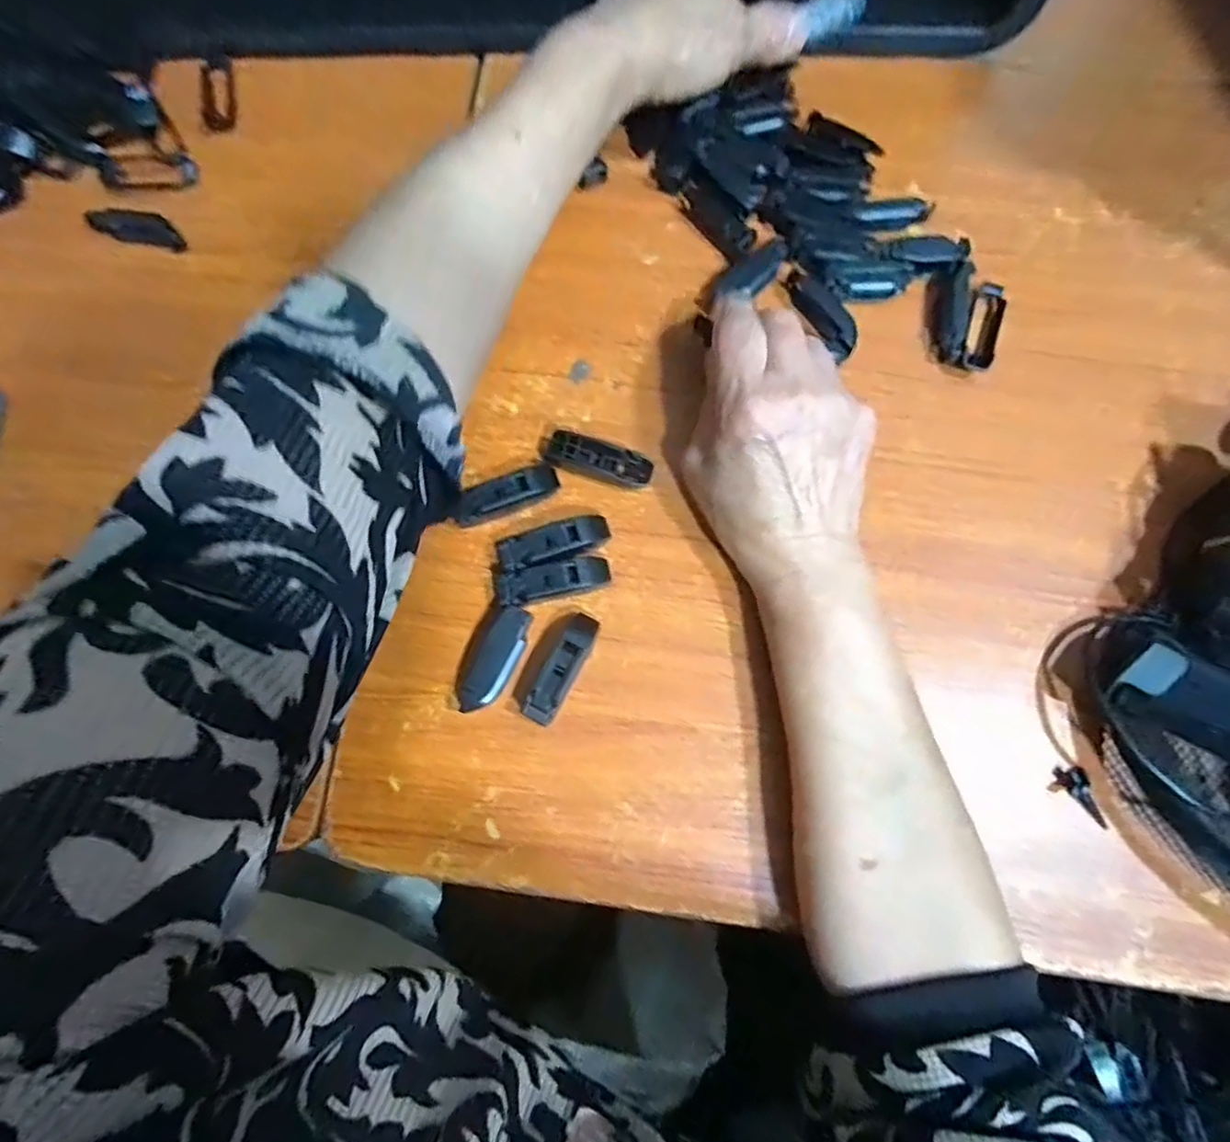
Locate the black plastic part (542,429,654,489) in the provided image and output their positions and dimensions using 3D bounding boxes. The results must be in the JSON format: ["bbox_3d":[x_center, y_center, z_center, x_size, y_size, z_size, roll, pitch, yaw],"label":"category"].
[{"bbox_3d":[-0.009,-0.058,0.341,0.056,0.015,0.018,14,79,4],"label":"black plastic part"}]

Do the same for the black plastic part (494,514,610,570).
[{"bbox_3d":[-0.030,-0.014,0.331,0.056,0.017,0.019,-16,79,-2],"label":"black plastic part"}]

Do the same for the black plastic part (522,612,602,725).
[{"bbox_3d":[-0.025,0.047,0.320,0.016,0.017,0.055,28,80,6],"label":"black plastic part"}]

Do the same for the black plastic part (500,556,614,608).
[{"bbox_3d":[-0.030,0.005,0.329,0.054,0.016,0.017,-14,79,-2],"label":"black plastic part"}]

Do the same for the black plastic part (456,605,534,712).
[{"bbox_3d":[-0.060,0.043,0.320,0.025,0.017,0.053,23,80,5],"label":"black plastic part"}]

